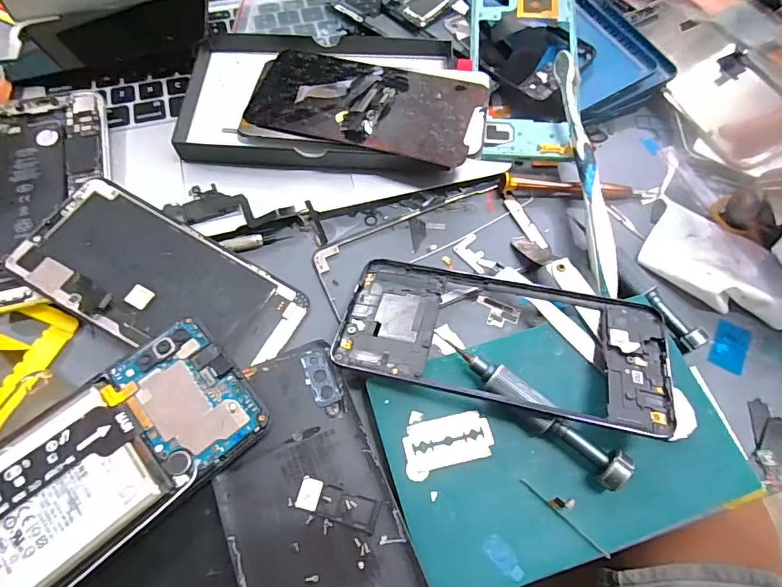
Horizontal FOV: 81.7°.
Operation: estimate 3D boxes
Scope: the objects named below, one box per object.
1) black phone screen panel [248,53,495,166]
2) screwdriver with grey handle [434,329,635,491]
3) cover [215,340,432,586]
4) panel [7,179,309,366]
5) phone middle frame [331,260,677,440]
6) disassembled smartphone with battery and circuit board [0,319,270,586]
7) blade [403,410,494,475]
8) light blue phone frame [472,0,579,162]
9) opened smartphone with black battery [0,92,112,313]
[{"bbox_3d":[-0.018,-0.126,0.293,0.147,0.010,0.068,15,68,10],"label":"black phone screen panel"},{"bbox_3d":[0.065,0.054,0.220,0.102,0.015,0.016,38,70,17],"label":"screwdriver with grey handle"},{"bbox_3d":[-0.033,0.101,0.203,0.072,0.005,0.156,-21,66,-9],"label":"cover"},{"bbox_3d":[-0.128,-0.007,0.254,0.149,0.008,0.069,29,66,2],"label":"panel"},{"bbox_3d":[0.055,0.022,0.237,0.163,0.006,0.074,11,52,12],"label":"phone middle frame"},{"bbox_3d":[-0.135,0.081,0.194,0.156,0.006,0.072,-38,72,-19],"label":"disassembled smartphone with battery and circuit board"},{"bbox_3d":[0.028,0.071,0.219,0.042,0.004,0.022,-12,64,-5],"label":"blade"},{"bbox_3d":[0.096,-0.167,0.325,0.073,0.013,0.163,1,75,4],"label":"light blue phone frame"},{"bbox_3d":[-0.211,-0.064,0.271,0.075,0.008,0.145,-15,65,-7],"label":"opened smartphone with black battery"}]

